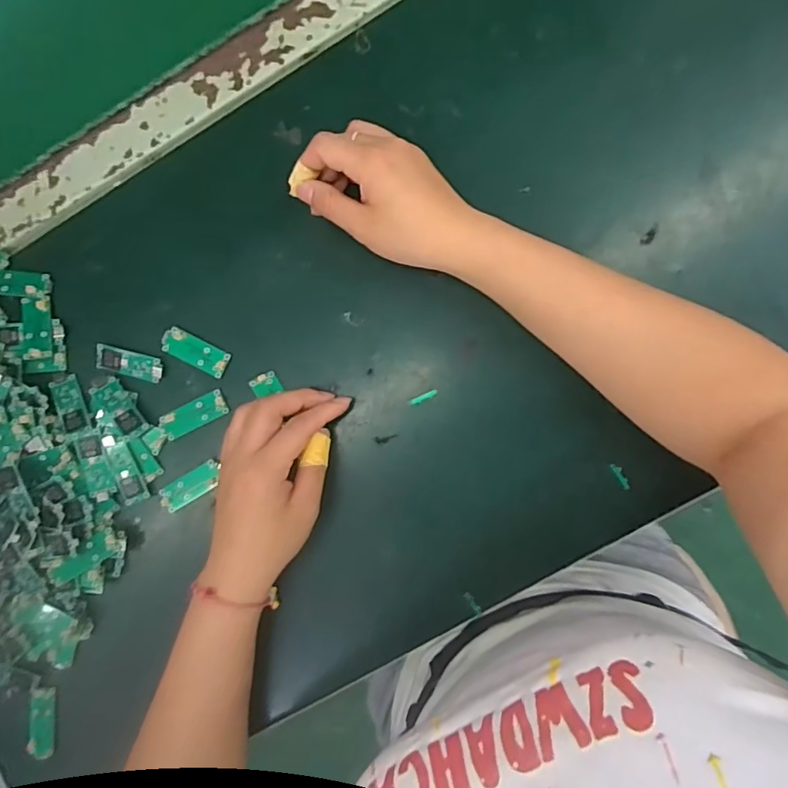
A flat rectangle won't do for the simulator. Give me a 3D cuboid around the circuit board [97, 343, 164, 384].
[{"bbox_3d":[-0.194,-0.022,0.401,0.047,0.007,0.018,15,91,5],"label":"circuit board"}]

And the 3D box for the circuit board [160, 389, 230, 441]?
[{"bbox_3d":[-0.145,0.015,0.395,0.046,0.006,0.019,-26,87,5],"label":"circuit board"}]

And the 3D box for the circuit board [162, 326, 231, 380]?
[{"bbox_3d":[-0.145,-0.030,0.398,0.050,0.004,0.020,26,92,5],"label":"circuit board"}]

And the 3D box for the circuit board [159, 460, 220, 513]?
[{"bbox_3d":[-0.148,0.067,0.398,0.049,0.004,0.018,-31,87,4],"label":"circuit board"}]

